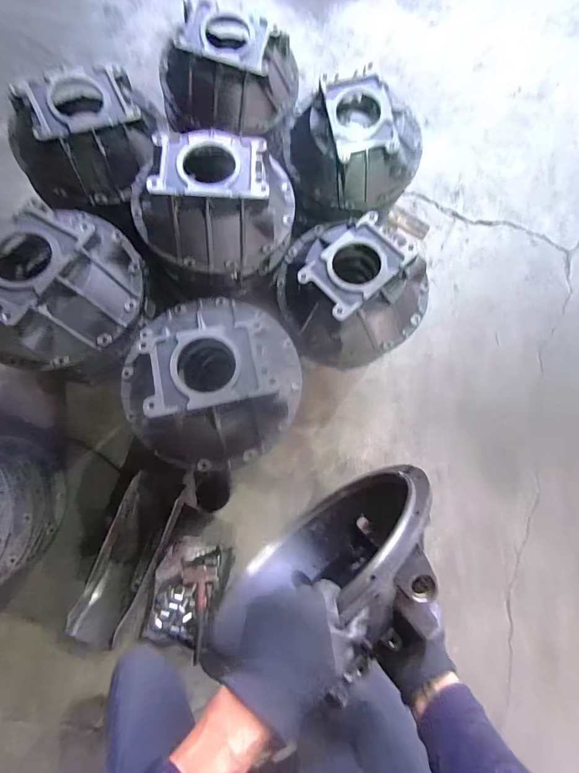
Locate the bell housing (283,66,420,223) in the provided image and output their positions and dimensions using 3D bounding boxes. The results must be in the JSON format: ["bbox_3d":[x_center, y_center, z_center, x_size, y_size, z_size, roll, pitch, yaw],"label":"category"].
[{"bbox_3d":[0.177,-0.650,1.020,0.351,0.239,0.306,-9,81,-5],"label":"bell housing"}]

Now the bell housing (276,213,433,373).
[{"bbox_3d":[0.158,-0.242,0.907,0.360,0.169,0.337,1,80,-4],"label":"bell housing"}]

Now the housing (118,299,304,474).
[{"bbox_3d":[-0.158,-0.028,0.768,0.370,0.128,0.350,1,80,-4],"label":"housing"}]

